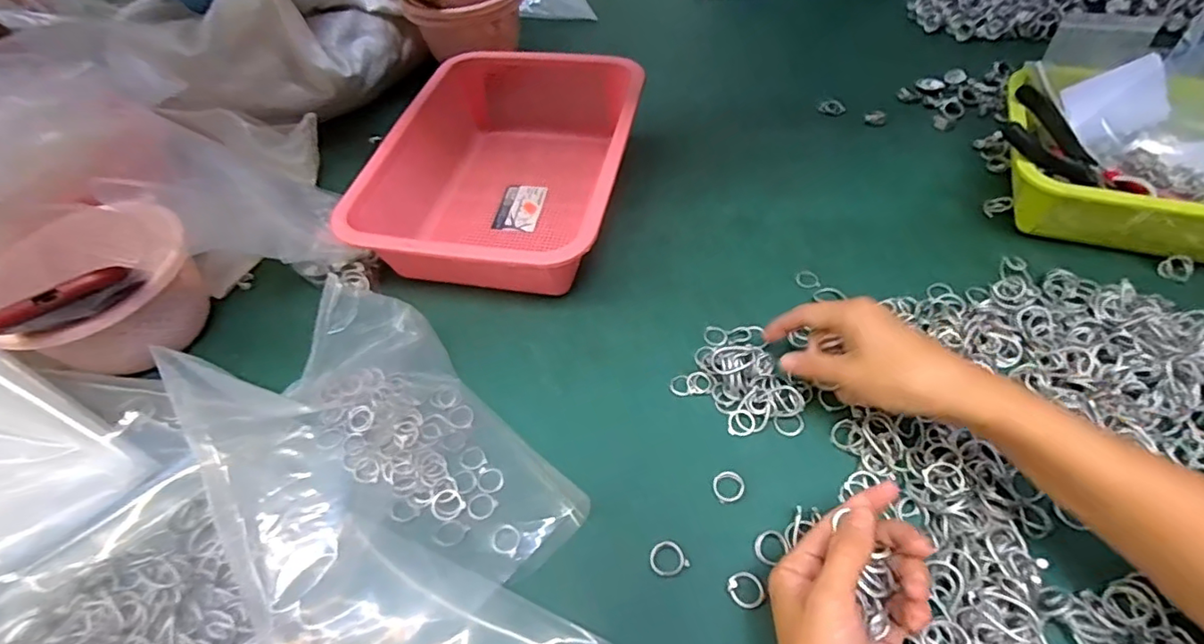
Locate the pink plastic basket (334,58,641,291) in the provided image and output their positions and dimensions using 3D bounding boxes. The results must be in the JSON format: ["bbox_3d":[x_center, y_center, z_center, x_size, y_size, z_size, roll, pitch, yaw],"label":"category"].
[{"bbox_3d":[-0.089,-0.141,0.552,0.224,0.078,0.276,6,52,9],"label":"pink plastic basket"}]

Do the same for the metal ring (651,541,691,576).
[{"bbox_3d":[0.041,0.148,0.361,0.022,0.004,0.021,-2,51,3],"label":"metal ring"}]

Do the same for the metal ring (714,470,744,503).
[{"bbox_3d":[0.085,0.110,0.387,0.021,0.004,0.022,-2,51,3],"label":"metal ring"}]

